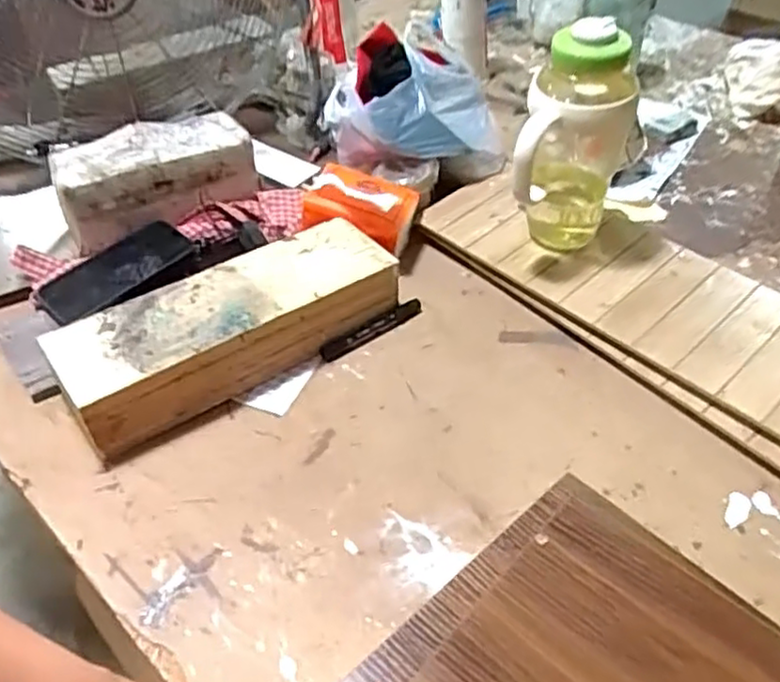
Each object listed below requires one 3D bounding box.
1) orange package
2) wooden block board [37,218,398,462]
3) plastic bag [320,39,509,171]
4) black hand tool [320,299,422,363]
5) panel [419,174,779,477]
[{"bbox_3d":[-0.037,-0.158,0.800,0.122,0.042,0.108,12,43,14],"label":"orange package"},{"bbox_3d":[-0.155,-0.019,0.692,0.335,0.068,0.114,-27,49,-27],"label":"wooden block board"},{"bbox_3d":[0.027,-0.287,0.882,0.209,0.123,0.161,-3,42,-1],"label":"plastic bag"},{"bbox_3d":[-0.018,-0.014,0.738,0.124,0.019,0.015,-28,48,-27],"label":"black hand tool"},{"bbox_3d":[0.277,-0.053,0.748,0.200,0.042,0.524,-31,49,-29],"label":"panel"}]

